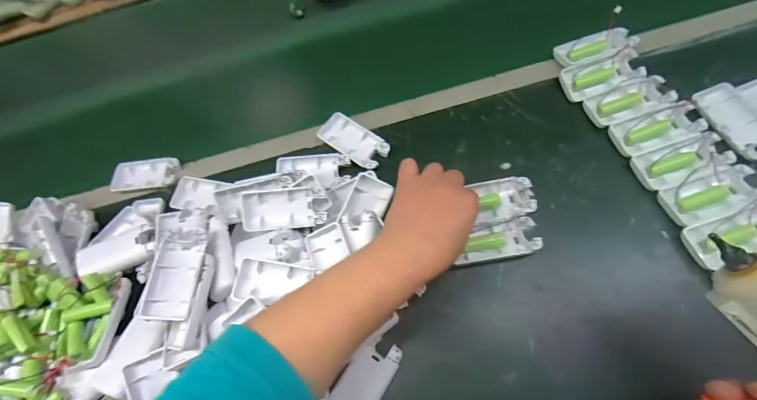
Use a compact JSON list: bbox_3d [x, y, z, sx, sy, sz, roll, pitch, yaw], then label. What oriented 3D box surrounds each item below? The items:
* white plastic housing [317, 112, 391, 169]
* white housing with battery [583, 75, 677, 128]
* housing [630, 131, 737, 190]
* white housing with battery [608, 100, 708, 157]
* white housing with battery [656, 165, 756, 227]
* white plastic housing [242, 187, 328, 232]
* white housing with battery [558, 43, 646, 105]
[{"bbox_3d":[-0.032,-0.076,0.470,0.096,0.009,0.043,36,76,22],"label":"white plastic housing"},{"bbox_3d":[0.300,-0.120,0.435,0.093,0.021,0.046,-22,64,-1],"label":"white housing with battery"},{"bbox_3d":[0.332,-0.042,0.394,0.095,0.017,0.042,-19,64,1],"label":"housing"},{"bbox_3d":[0.322,-0.082,0.417,0.098,0.014,0.044,-18,64,1],"label":"white housing with battery"},{"bbox_3d":[0.349,-0.006,0.372,0.097,0.017,0.044,-20,64,0],"label":"white housing with battery"},{"bbox_3d":[-0.106,0.010,0.413,0.093,0.017,0.045,-4,96,-1],"label":"white plastic housing"},{"bbox_3d":[0.281,-0.156,0.452,0.096,0.021,0.045,-18,67,-5],"label":"white housing with battery"}]

